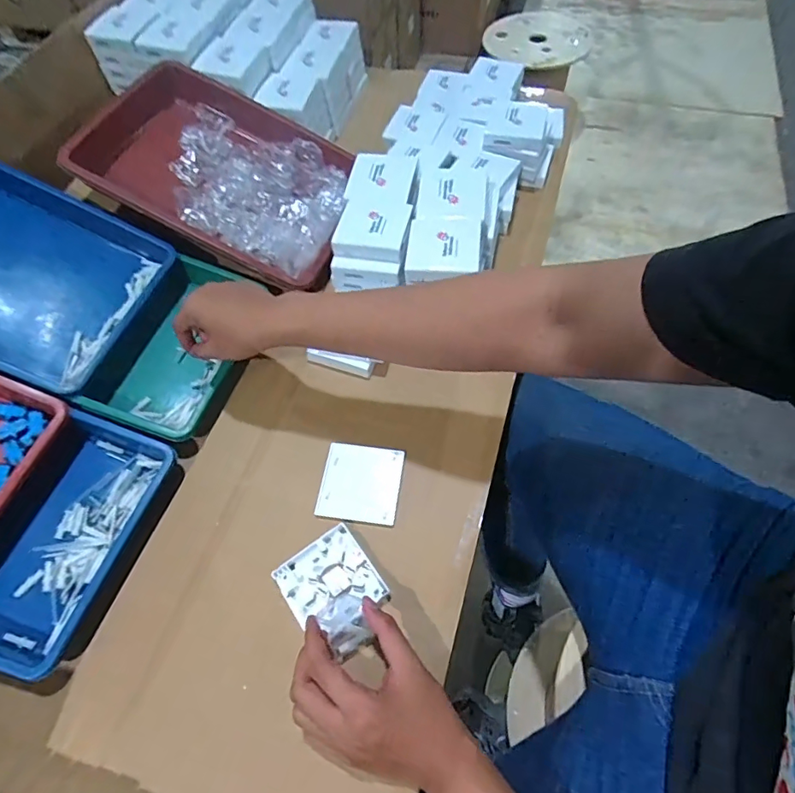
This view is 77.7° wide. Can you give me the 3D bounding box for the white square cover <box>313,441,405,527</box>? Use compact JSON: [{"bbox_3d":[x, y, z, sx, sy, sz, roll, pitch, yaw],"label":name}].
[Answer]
[{"bbox_3d":[-0.041,0.096,0.548,0.087,0.007,0.088,7,60,6],"label":"white square cover"}]

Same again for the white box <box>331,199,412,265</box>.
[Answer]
[{"bbox_3d":[-0.032,-0.208,0.614,0.084,0.022,0.080,10,60,8],"label":"white box"}]

